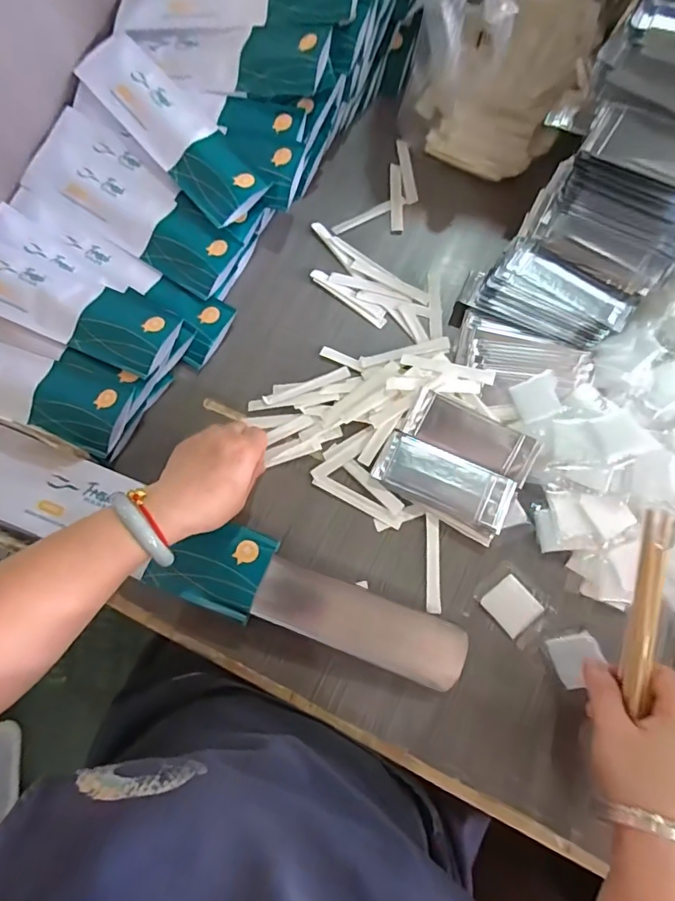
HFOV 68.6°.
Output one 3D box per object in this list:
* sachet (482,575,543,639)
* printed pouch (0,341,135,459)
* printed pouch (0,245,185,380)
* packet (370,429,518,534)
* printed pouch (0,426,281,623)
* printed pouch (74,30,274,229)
[{"bbox_3d":[0.156,0.138,0.441,0.040,0.004,0.041,-39,78,-8],"label":"sachet"},{"bbox_3d":[-0.333,-0.070,0.496,0.279,0.038,0.072,19,76,6],"label":"printed pouch"},{"bbox_3d":[-0.287,-0.155,0.506,0.276,0.025,0.081,23,77,7],"label":"printed pouch"},{"bbox_3d":[0.099,0.027,0.461,0.125,0.015,0.051,24,77,7],"label":"packet"},{"bbox_3d":[-0.202,0.066,0.442,0.290,0.033,0.085,22,77,5],"label":"printed pouch"},{"bbox_3d":[-0.181,-0.352,0.539,0.072,0.025,0.269,-40,78,-9],"label":"printed pouch"}]

